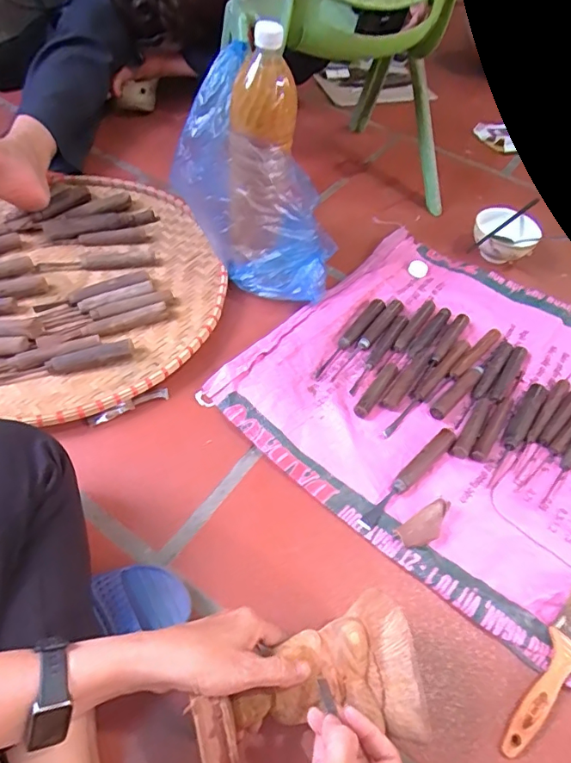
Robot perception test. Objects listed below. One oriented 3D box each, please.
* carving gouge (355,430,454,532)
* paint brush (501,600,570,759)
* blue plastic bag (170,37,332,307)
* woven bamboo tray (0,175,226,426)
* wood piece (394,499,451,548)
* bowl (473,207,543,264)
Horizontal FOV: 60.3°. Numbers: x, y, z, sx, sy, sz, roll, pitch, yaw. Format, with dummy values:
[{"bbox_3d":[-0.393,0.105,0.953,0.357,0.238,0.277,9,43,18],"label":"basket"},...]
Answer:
[{"bbox_3d":[0.149,0.112,0.583,0.168,0.015,0.021,-36,63,-28],"label":"carving gouge"},{"bbox_3d":[0.262,0.275,0.466,0.177,0.022,0.048,-36,64,-29],"label":"paint brush"},{"bbox_3d":[-0.030,-0.267,0.697,0.232,0.259,0.150,34,57,19],"label":"blue plastic bag"},{"bbox_3d":[-0.343,-0.151,0.718,0.470,0.030,0.480,-13,55,-16],"label":"woven bamboo tray"},{"bbox_3d":[0.158,0.160,0.549,0.071,0.014,0.032,-26,59,-24],"label":"wood piece"},{"bbox_3d":[0.376,-0.246,0.856,0.111,0.056,0.113,30,55,17],"label":"bowl"}]

